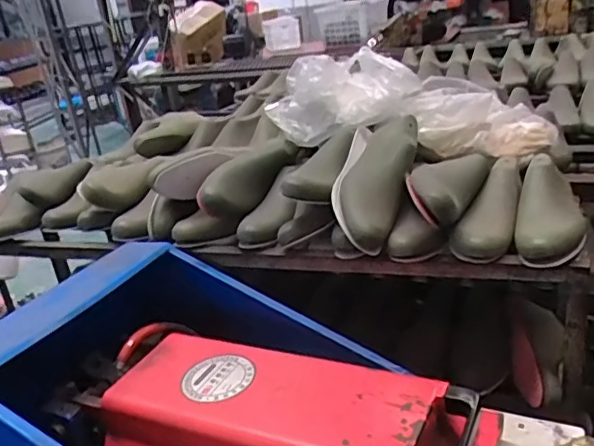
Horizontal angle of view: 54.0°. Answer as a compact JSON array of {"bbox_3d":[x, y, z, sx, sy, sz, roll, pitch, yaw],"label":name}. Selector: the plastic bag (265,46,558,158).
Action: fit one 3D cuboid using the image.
[{"bbox_3d":[0.206,-0.216,1.071,0.490,0.163,0.168,10,24,6],"label":"plastic bag"}]

